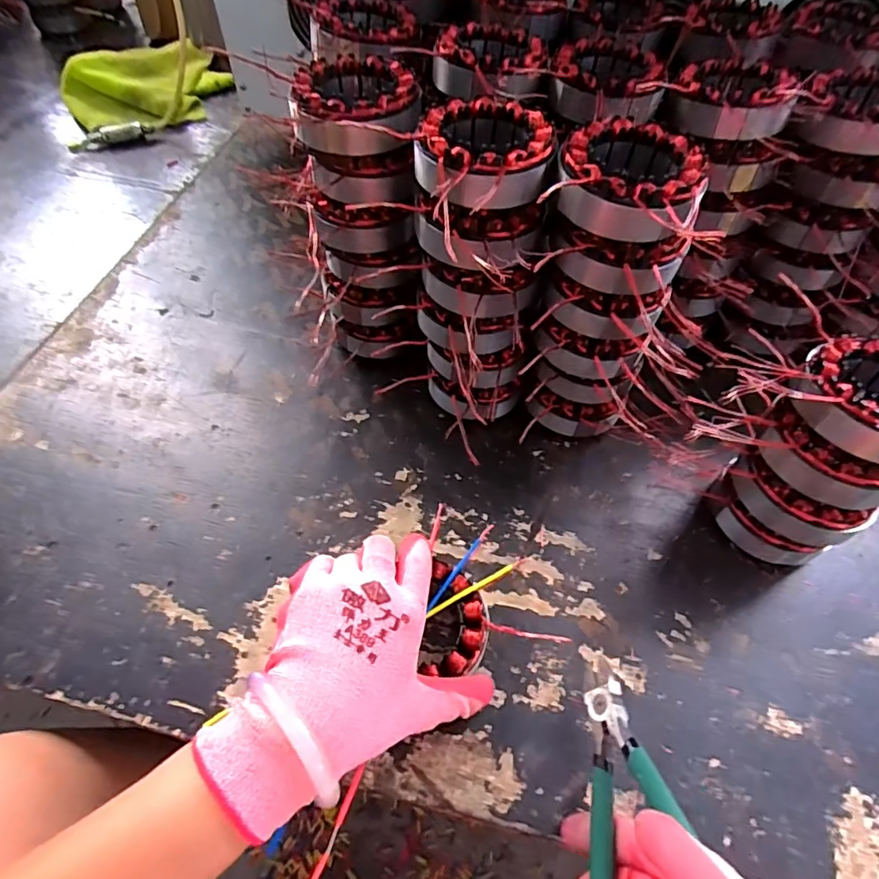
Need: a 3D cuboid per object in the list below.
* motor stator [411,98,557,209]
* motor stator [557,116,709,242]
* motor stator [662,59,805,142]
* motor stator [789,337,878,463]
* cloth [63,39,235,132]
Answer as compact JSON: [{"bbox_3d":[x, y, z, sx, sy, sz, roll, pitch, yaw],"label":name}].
[{"bbox_3d":[0.027,-0.173,0.328,0.081,0.030,0.095,0,57,-3],"label":"motor stator"},{"bbox_3d":[0.113,-0.152,0.322,0.082,0.034,0.093,16,58,7],"label":"motor stator"},{"bbox_3d":[0.222,-0.260,0.403,0.083,0.033,0.083,33,61,17],"label":"motor stator"},{"bbox_3d":[0.270,-0.028,0.334,0.087,0.034,0.087,1,57,-2],"label":"motor stator"},{"bbox_3d":[-0.409,-0.505,0.751,0.161,0.053,0.224,29,60,15],"label":"cloth"}]

